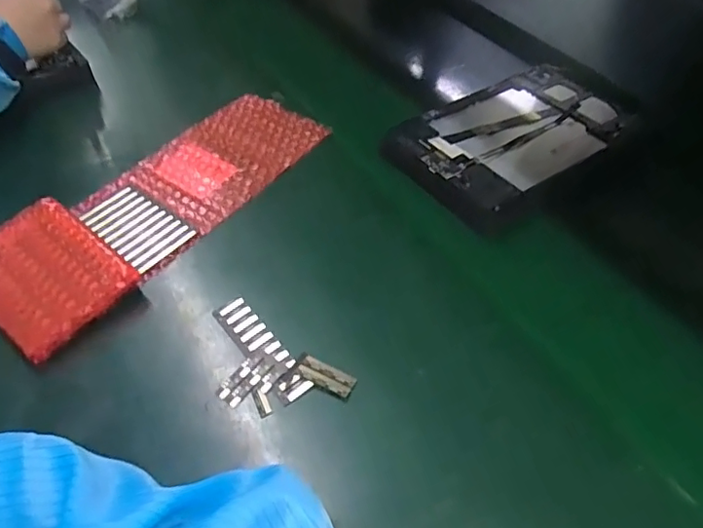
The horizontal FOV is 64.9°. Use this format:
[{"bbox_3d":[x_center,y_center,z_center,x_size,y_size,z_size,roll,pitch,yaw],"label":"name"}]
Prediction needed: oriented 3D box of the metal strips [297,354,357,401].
[{"bbox_3d":[-0.019,0.077,0.380,0.043,0.004,0.019,22,55,21],"label":"metal strips"}]

